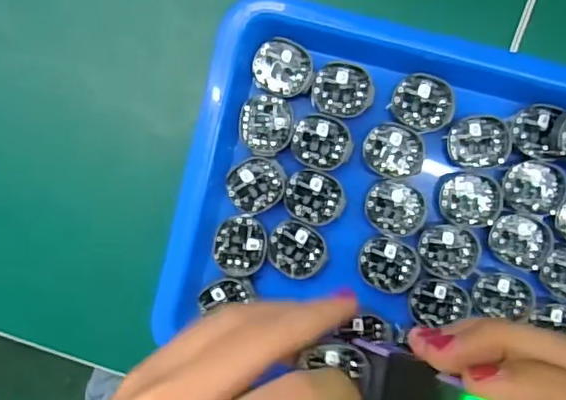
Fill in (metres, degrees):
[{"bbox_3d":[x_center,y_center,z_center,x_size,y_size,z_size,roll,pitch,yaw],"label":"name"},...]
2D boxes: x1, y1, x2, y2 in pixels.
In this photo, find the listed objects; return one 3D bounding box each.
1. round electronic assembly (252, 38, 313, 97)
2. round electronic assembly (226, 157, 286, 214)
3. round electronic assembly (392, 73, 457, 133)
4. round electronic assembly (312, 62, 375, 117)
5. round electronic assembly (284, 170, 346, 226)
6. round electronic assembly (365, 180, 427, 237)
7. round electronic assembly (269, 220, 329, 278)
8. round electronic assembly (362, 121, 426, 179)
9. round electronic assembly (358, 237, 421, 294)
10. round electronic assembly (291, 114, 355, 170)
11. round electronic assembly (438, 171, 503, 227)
[{"bbox_3d":[0.000,-0.061,0.270,0.027,0.004,0.024,23,93,-2],"label":"round electronic assembly"},{"bbox_3d":[-0.013,-0.007,0.277,0.027,0.004,0.025,0,94,-1],"label":"round electronic assembly"},{"bbox_3d":[0.066,-0.045,0.271,0.029,0.004,0.025,28,93,-2],"label":"round electronic assembly"},{"bbox_3d":[0.028,-0.052,0.273,0.028,0.004,0.024,-2,94,0],"label":"round electronic assembly"},{"bbox_3d":[0.015,-0.001,0.276,0.028,0.004,0.026,0,94,-1],"label":"round electronic assembly"},{"bbox_3d":[0.053,0.004,0.277,0.028,0.004,0.025,24,93,-2],"label":"round electronic assembly"},{"bbox_3d":[0.007,0.024,0.278,0.028,0.004,0.026,0,94,-1],"label":"round electronic assembly"},{"bbox_3d":[0.052,-0.023,0.273,0.027,0.004,0.025,0,94,-1],"label":"round electronic assembly"},{"bbox_3d":[0.051,0.031,0.279,0.028,0.004,0.026,0,94,-1],"label":"round electronic assembly"},{"bbox_3d":[0.019,-0.027,0.274,0.028,0.004,0.025,17,94,-2],"label":"round electronic assembly"},{"bbox_3d":[0.088,0.000,0.275,0.028,0.005,0.025,0,94,-1],"label":"round electronic assembly"}]

